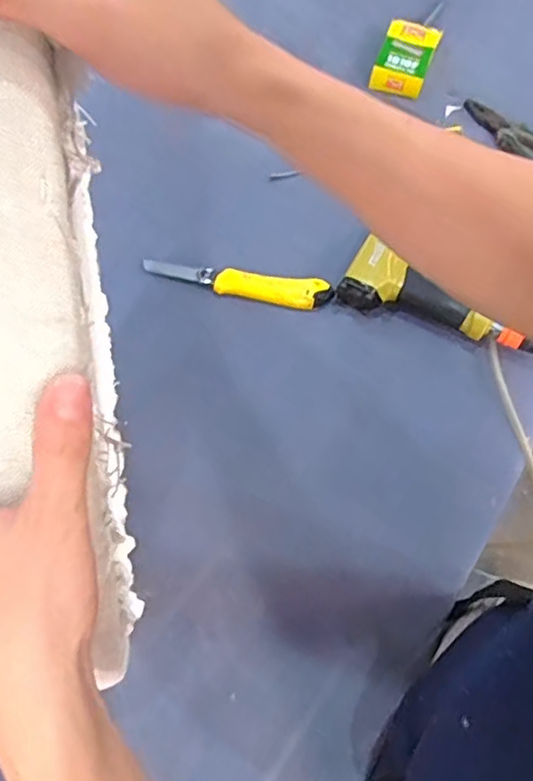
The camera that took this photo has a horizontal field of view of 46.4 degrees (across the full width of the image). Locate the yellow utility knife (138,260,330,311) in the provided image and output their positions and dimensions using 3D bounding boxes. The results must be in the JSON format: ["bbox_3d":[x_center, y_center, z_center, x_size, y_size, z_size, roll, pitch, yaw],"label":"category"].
[{"bbox_3d":[-0.036,-0.128,0.727,0.221,0.018,0.040,14,66,4],"label":"yellow utility knife"}]

